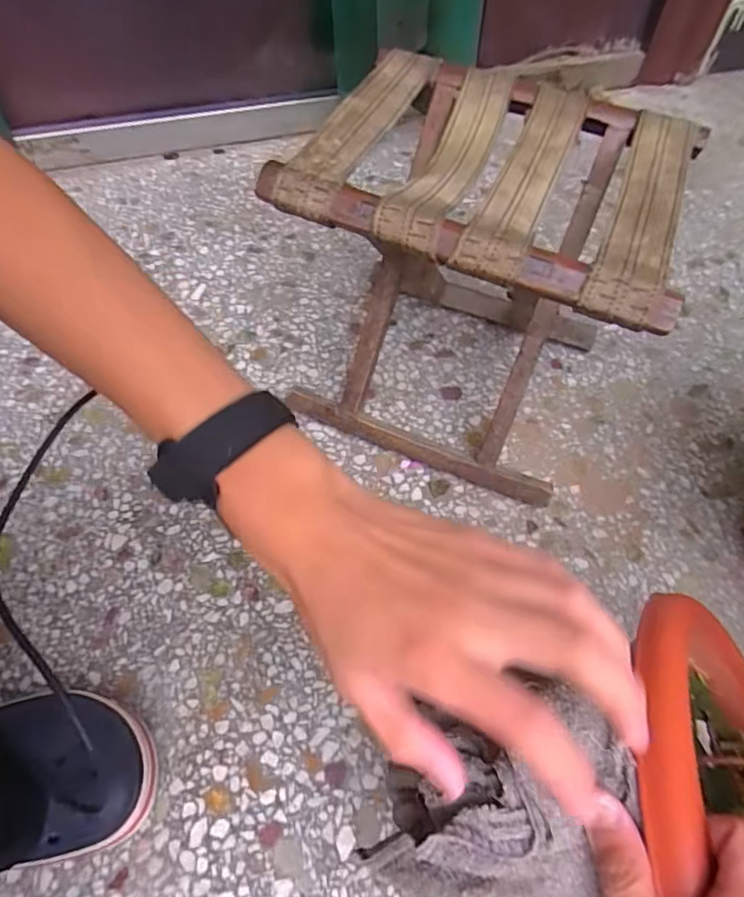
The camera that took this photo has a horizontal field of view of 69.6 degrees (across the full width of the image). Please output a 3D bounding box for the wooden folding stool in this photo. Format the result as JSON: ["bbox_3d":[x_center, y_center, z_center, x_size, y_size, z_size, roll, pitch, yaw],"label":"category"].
[{"bbox_3d":[0.100,-0.162,0.538,0.289,0.287,0.247,18,60,11],"label":"wooden folding stool"}]

